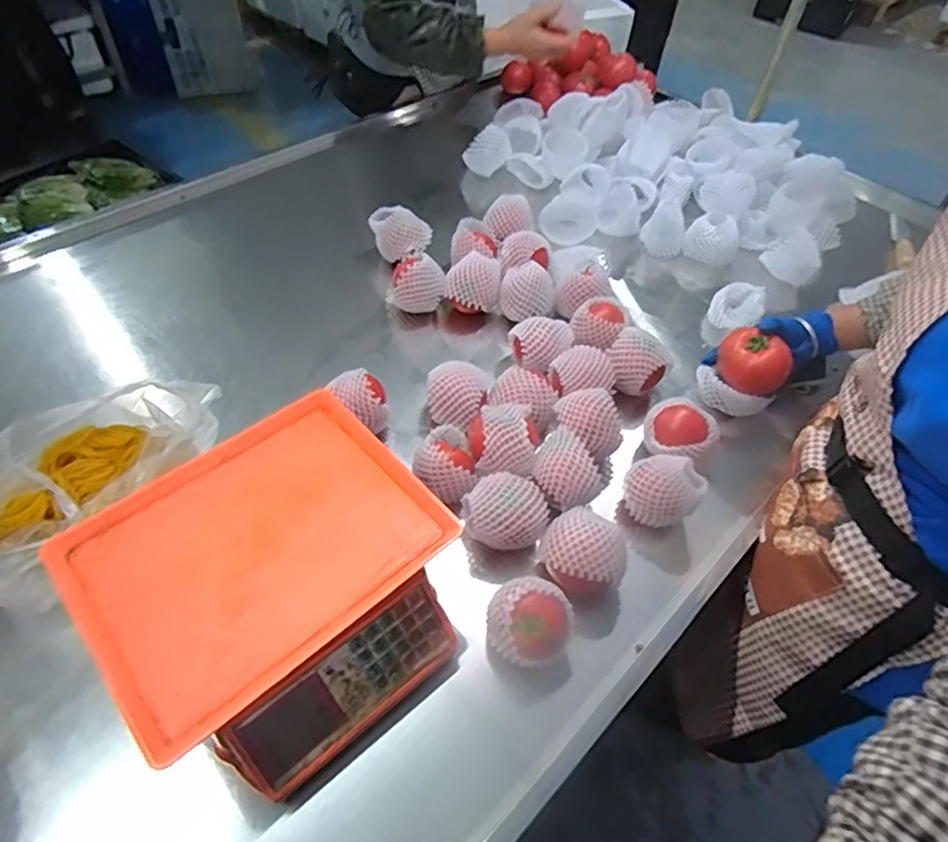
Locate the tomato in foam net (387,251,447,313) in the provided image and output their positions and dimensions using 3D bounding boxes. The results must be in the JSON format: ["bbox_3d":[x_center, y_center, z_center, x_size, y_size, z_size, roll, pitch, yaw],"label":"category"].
[{"bbox_3d":[-0.089,-0.213,0.922,0.088,0.090,0.087,0,52,-4],"label":"tomato in foam net"}]

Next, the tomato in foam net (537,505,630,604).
[{"bbox_3d":[0.116,0.150,0.649,0.088,0.073,0.076,39,59,24],"label":"tomato in foam net"}]

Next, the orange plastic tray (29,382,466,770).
[{"bbox_3d":[-0.194,0.112,0.547,0.300,0.021,0.234,-35,62,-27],"label":"orange plastic tray"}]

